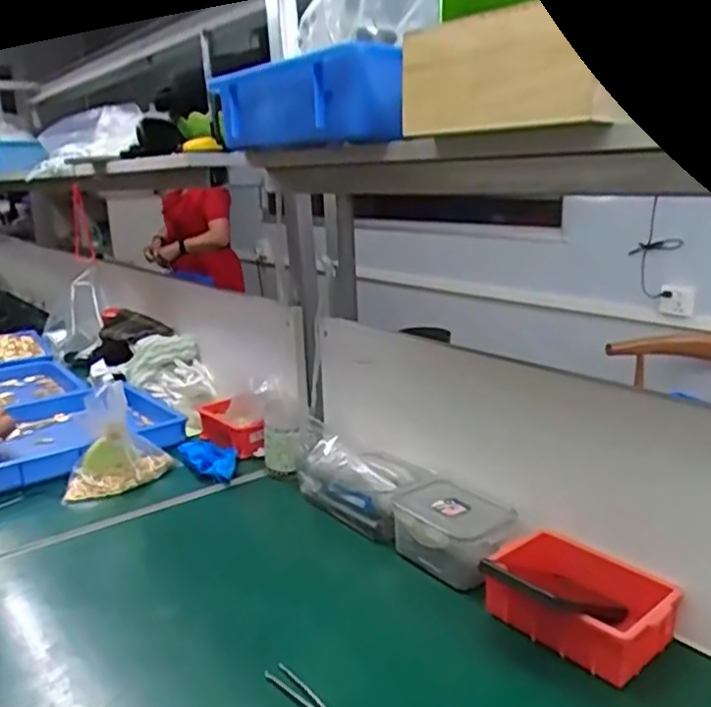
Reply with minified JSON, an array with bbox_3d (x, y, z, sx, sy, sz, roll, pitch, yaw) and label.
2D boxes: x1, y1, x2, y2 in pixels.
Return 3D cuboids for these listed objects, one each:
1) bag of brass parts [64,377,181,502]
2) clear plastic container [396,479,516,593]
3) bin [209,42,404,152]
[{"bbox_3d":[-0.343,0.124,0.943,0.153,0.128,0.096,-12,18,-32],"label":"bag of brass parts"},{"bbox_3d":[0.106,0.193,0.719,0.128,0.063,0.091,13,21,43],"label":"clear plastic container"},{"bbox_3d":[-0.054,-0.245,0.661,0.072,0.076,0.249,-14,19,-33],"label":"bin"}]

